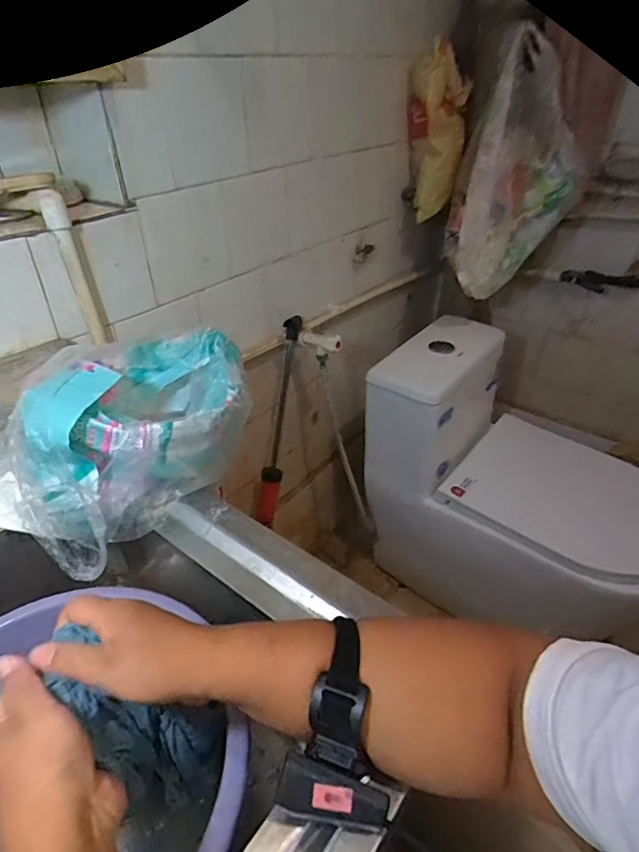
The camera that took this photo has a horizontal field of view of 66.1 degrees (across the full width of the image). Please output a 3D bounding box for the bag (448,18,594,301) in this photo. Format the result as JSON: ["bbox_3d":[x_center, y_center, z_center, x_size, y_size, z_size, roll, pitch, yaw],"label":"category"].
[{"bbox_3d":[0.416,-0.516,0.998,0.211,0.431,0.201,17,39,23],"label":"bag"}]

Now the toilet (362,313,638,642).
[{"bbox_3d":[0.472,0.154,1.129,0.640,0.620,0.364,20,41,26],"label":"toilet"}]

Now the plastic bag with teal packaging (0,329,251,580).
[{"bbox_3d":[-0.224,0.014,0.560,0.167,0.180,0.300,29,45,34],"label":"plastic bag with teal packaging"}]

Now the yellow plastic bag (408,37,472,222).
[{"bbox_3d":[0.265,-0.662,1.124,0.127,0.325,0.107,6,36,8],"label":"yellow plastic bag"}]

